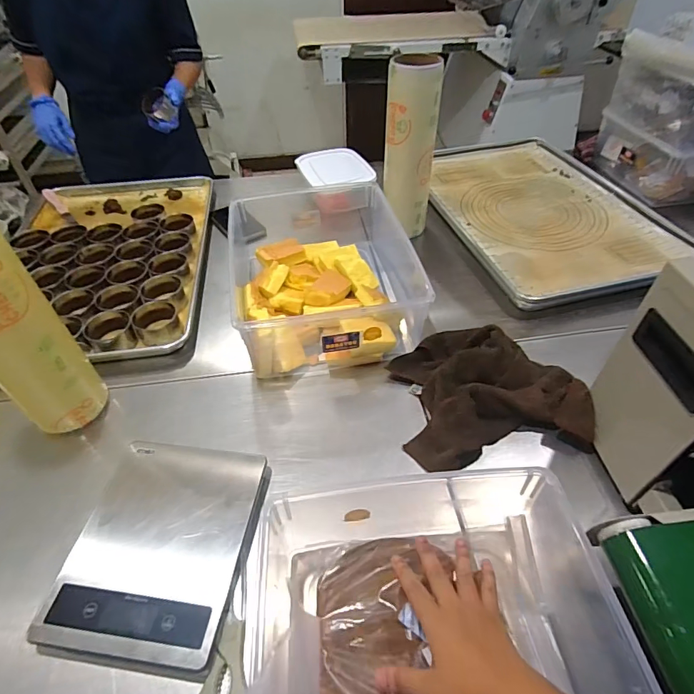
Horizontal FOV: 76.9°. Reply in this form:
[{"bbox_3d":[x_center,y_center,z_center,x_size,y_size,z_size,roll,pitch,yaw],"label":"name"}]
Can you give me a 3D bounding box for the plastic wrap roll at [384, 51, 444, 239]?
[{"bbox_3d":[0.121,-0.371,0.837,0.098,0.299,0.092,3,47,5],"label":"plastic wrap roll"}]

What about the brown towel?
[{"bbox_3d":[0.185,0.055,0.607,0.227,0.054,0.209,-5,46,-3],"label":"brown towel"}]

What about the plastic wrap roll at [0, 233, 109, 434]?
[{"bbox_3d":[-0.398,-0.018,0.522,0.099,0.320,0.089,-36,55,-28],"label":"plastic wrap roll"}]

